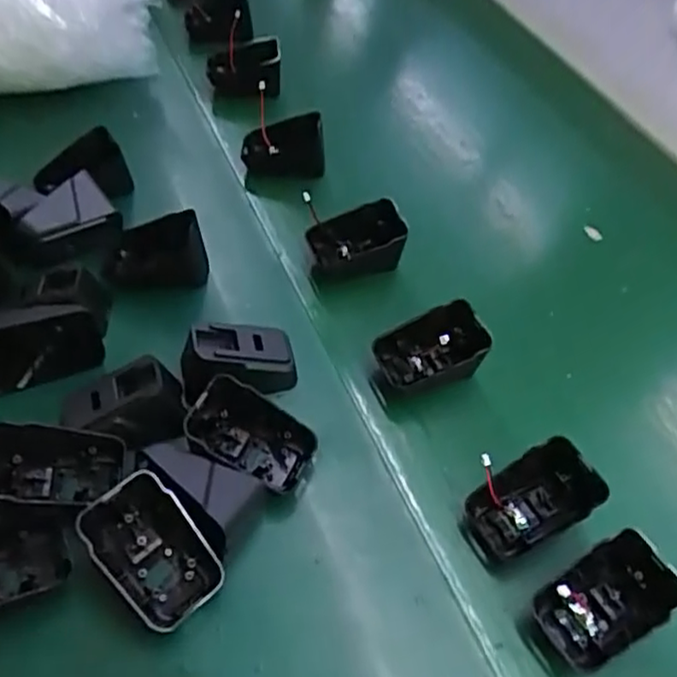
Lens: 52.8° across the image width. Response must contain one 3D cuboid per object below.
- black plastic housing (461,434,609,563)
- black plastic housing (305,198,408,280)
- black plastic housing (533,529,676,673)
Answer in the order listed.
[{"bbox_3d":[0.107,0.090,0.379,0.066,0.035,0.041,-18,55,-13],"label":"black plastic housing"},{"bbox_3d":[0.013,-0.067,0.505,0.066,0.045,0.041,-16,54,-19],"label":"black plastic housing"},{"bbox_3d":[0.133,0.133,0.340,0.069,0.035,0.047,-24,57,-24],"label":"black plastic housing"}]

